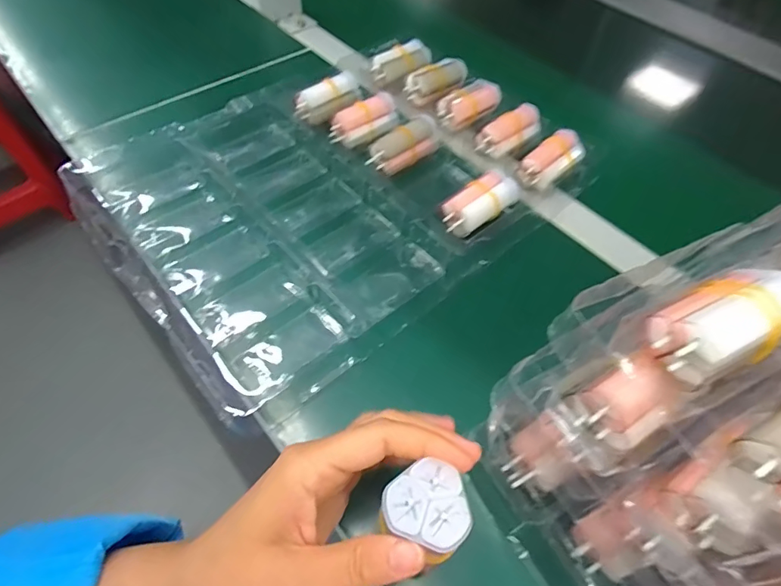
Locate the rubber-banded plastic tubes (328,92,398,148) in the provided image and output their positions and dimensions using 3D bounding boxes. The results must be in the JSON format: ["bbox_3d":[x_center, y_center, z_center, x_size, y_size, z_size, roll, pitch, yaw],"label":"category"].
[{"bbox_3d":[-0.024,-0.167,0.438,0.072,0.027,0.030,-30,62,-21],"label":"rubber-banded plastic tubes"}]

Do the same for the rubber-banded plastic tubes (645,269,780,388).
[{"bbox_3d":[0.146,0.012,0.193,0.066,0.025,0.034,-17,58,-14],"label":"rubber-banded plastic tubes"}]

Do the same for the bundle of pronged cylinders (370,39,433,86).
[{"bbox_3d":[0.012,-0.253,0.492,0.072,0.021,0.025,-33,63,-23],"label":"bundle of pronged cylinders"}]

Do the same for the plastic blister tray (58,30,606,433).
[{"bbox_3d":[-0.043,-0.111,0.405,0.389,0.037,0.298,-35,64,-23],"label":"plastic blister tray"}]

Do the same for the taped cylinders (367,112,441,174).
[{"bbox_3d":[0.013,-0.138,0.418,0.070,0.028,0.027,-29,62,-20],"label":"taped cylinders"}]

